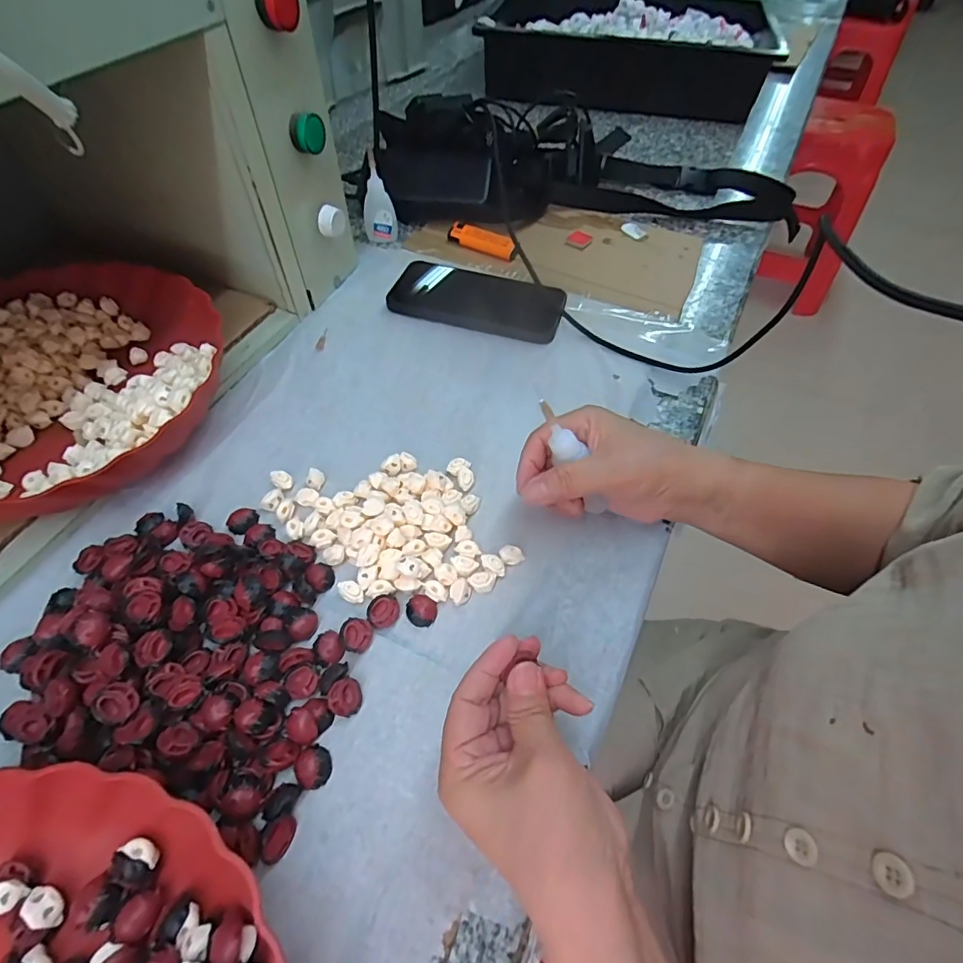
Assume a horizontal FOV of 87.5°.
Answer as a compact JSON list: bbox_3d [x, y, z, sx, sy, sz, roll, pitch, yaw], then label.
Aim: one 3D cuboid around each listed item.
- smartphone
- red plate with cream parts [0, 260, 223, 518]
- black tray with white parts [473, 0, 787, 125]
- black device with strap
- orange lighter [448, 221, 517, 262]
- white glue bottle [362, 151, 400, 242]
[{"bbox_3d":[-0.004,-0.176,0.489,0.162,0.018,0.074,13,55,8],"label":"smartphone"},{"bbox_3d":[-0.320,-0.072,0.381,0.240,0.058,0.229,1,54,-1],"label":"red plate with cream parts"},{"bbox_3d":[0.237,-0.719,0.831,0.439,0.102,0.290,13,55,8],"label":"black tray with white parts"},{"bbox_3d":[0.130,-0.383,0.603,0.496,0.082,0.176,-1,54,-2],"label":"black device with strap"},{"bbox_3d":[0.002,-0.264,0.553,0.087,0.020,0.018,27,58,17],"label":"orange lighter"},{"bbox_3d":[-0.113,-0.306,0.546,0.037,0.078,0.031,-7,55,-7],"label":"white glue bottle"}]

